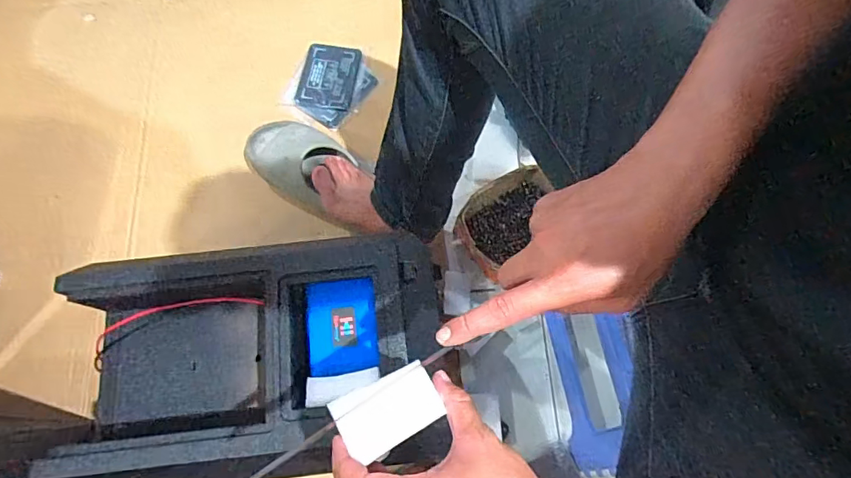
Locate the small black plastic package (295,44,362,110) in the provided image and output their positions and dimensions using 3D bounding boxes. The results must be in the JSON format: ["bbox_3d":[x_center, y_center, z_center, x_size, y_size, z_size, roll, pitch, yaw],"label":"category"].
[{"bbox_3d":[-0.188,-0.319,0.938,0.111,0.009,0.142,9,71,3],"label":"small black plastic package"}]

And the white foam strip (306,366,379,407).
[{"bbox_3d":[-0.080,0.143,0.466,0.069,0.006,0.027,-8,71,-3],"label":"white foam strip"}]

